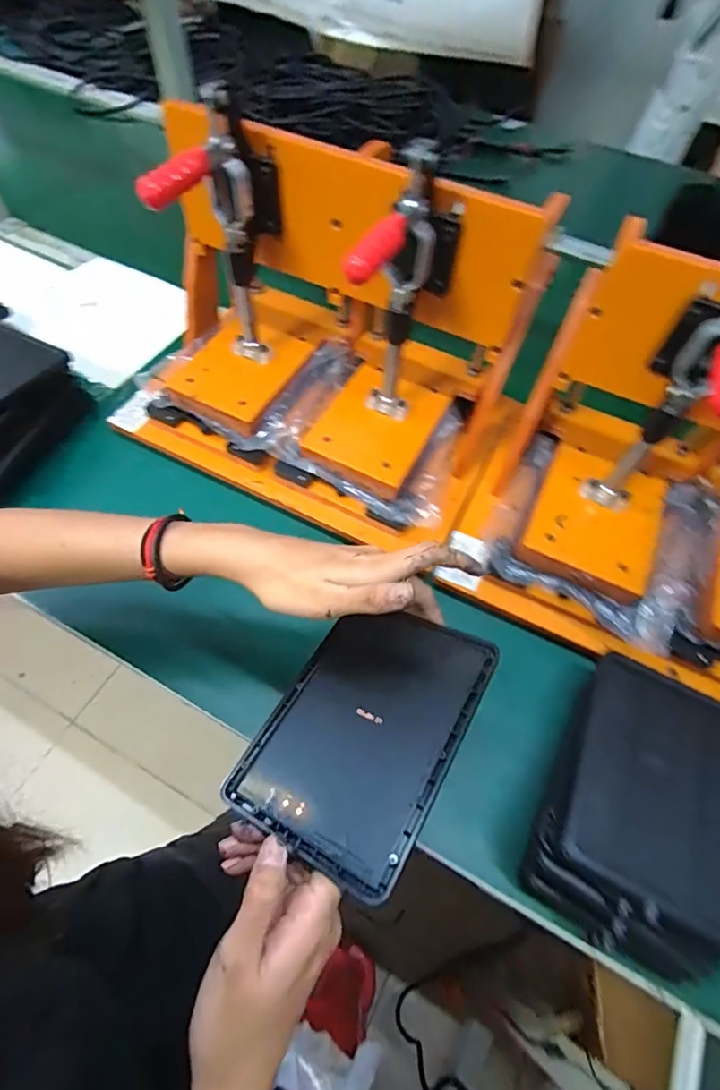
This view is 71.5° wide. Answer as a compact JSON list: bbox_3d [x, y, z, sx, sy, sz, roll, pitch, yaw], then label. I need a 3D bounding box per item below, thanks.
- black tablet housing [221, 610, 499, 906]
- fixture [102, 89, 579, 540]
[{"bbox_3d":[0.003,0.110,0.316,0.116,0.008,0.160,17,54,31],"label":"black tablet housing"},{"bbox_3d":[-0.036,-0.200,0.458,0.362,0.245,0.228,24,61,11],"label":"fixture"}]

